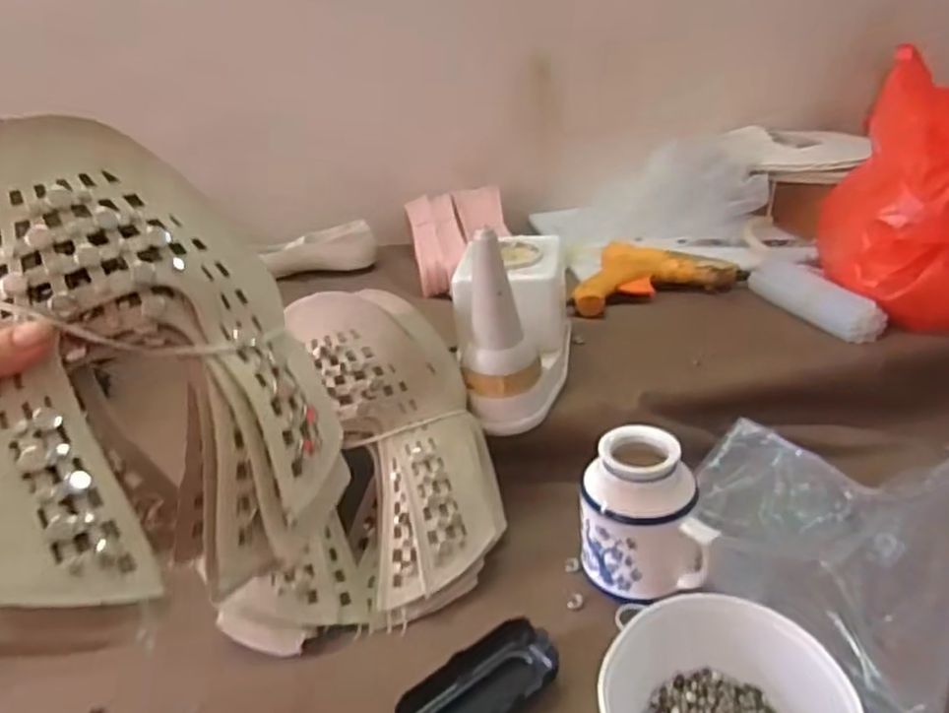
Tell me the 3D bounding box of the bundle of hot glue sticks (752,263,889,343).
[{"bbox_3d":[0.367,-0.064,0.753,0.049,0.049,0.176,-17,30,-18],"label":"bundle of hot glue sticks"}]

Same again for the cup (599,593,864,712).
[{"bbox_3d":[0.141,0.212,0.394,0.132,0.076,0.124,-5,29,3],"label":"cup"}]

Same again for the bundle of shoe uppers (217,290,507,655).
[{"bbox_3d":[-0.101,0.083,0.558,0.221,0.195,0.229,-5,29,3],"label":"bundle of shoe uppers"}]

